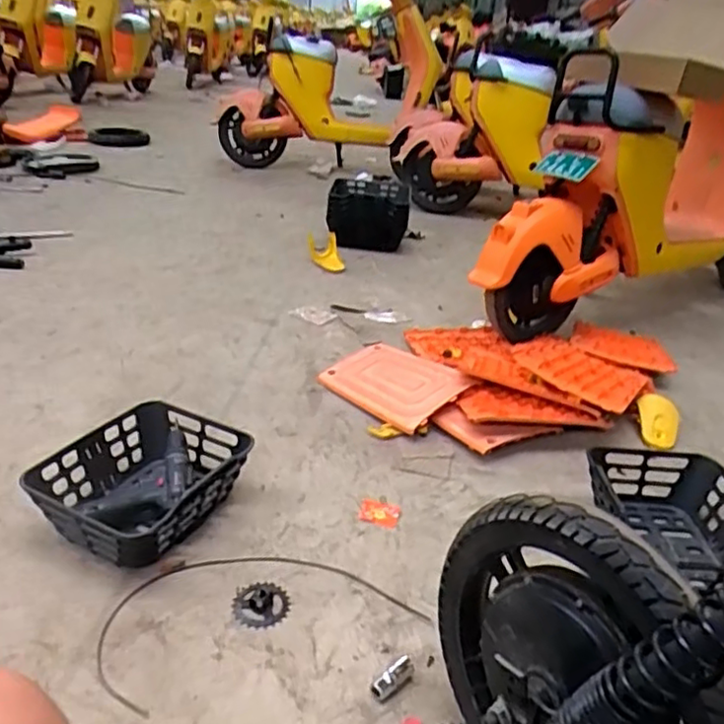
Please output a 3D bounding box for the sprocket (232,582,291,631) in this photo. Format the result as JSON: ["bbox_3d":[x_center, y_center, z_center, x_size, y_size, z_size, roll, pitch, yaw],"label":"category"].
[{"bbox_3d":[-0.153,0.371,0.999,0.086,0.007,0.083,-4,30,-18],"label":"sprocket"}]

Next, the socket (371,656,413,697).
[{"bbox_3d":[0.042,0.430,0.891,0.019,0.020,0.074,28,36,36],"label":"socket"}]

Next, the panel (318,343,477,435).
[{"bbox_3d":[0.077,0.043,1.597,0.261,0.020,0.336,-29,39,-36],"label":"panel"}]

